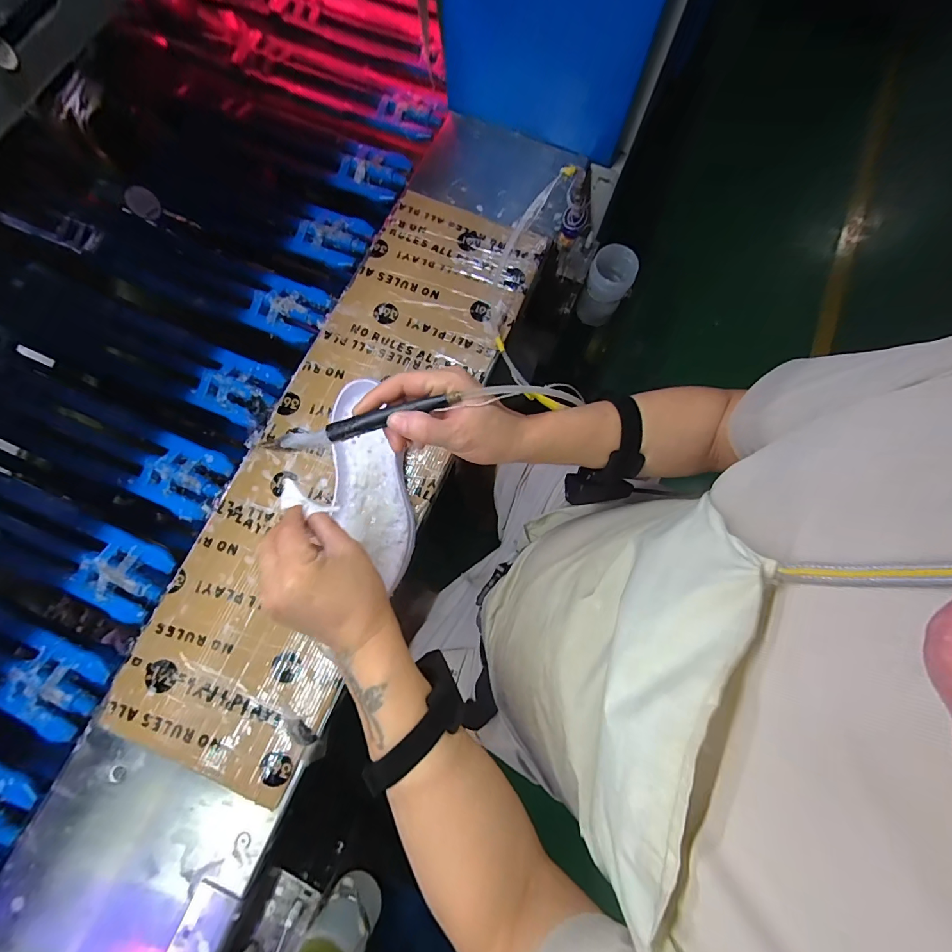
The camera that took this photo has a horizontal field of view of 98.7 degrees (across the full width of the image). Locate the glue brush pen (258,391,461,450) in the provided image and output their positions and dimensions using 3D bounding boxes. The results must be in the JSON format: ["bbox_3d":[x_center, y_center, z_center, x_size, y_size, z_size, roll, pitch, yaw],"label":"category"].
[{"bbox_3d":[-0.090,-0.043,0.327,0.153,0.015,0.015,-16,78,2],"label":"glue brush pen"}]

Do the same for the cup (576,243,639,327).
[{"bbox_3d":[0.225,-0.328,0.709,0.072,0.127,0.073,0,77,-1],"label":"cup"}]

